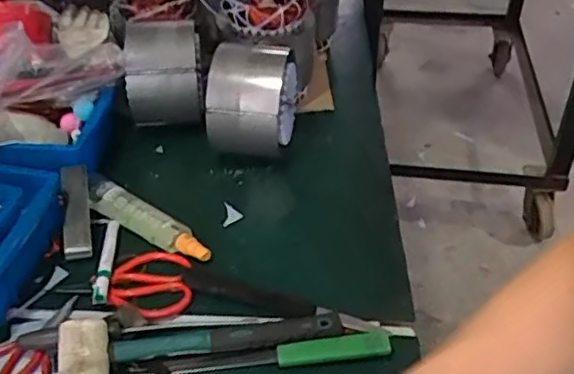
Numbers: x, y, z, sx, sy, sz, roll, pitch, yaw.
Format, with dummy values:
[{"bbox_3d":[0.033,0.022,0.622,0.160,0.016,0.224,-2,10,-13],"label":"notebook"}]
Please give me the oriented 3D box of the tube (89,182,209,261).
[{"bbox_3d":[-0.180,0.041,0.811,0.196,0.036,0.039,24,45,27],"label":"tube"}]

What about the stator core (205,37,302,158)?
[{"bbox_3d":[-0.045,-0.124,0.926,0.106,0.148,0.163,6,39,8],"label":"stator core"}]

